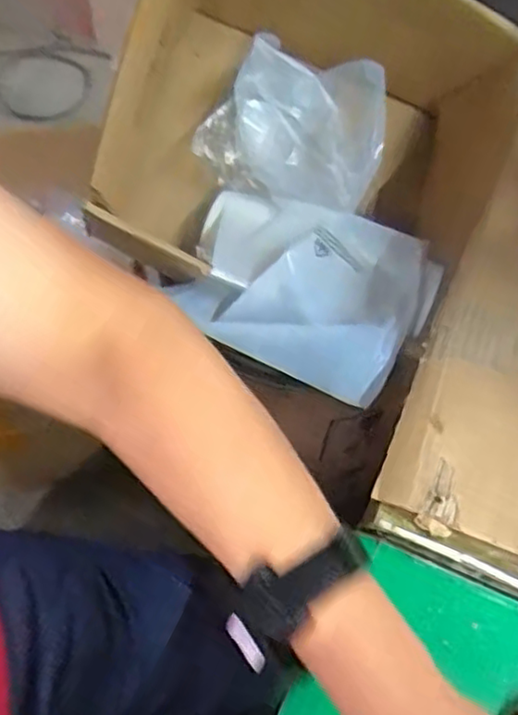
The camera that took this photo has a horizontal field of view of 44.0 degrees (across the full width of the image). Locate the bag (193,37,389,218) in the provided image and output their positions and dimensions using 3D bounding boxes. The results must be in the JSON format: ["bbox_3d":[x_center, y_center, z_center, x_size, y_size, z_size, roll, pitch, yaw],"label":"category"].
[{"bbox_3d":[0.037,-0.260,0.723,0.202,0.161,0.049,11,12,5],"label":"bag"}]

